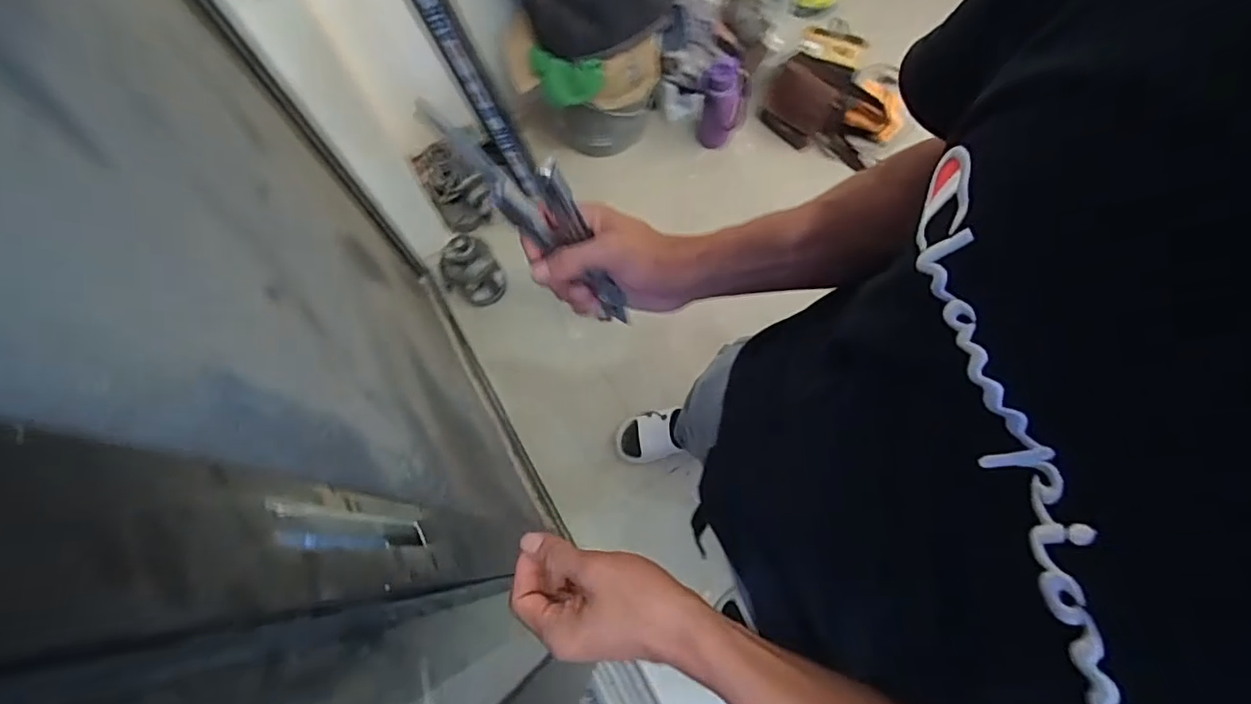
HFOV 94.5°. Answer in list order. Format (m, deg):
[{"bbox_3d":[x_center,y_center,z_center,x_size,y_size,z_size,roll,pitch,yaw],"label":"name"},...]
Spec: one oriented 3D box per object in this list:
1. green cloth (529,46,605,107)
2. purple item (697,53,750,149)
[{"bbox_3d":[-0.134,-0.608,1.292,0.169,0.084,0.089,5,70,4],"label":"green cloth"},{"bbox_3d":[0.254,-0.640,1.502,0.118,0.244,0.098,10,71,6],"label":"purple item"}]

